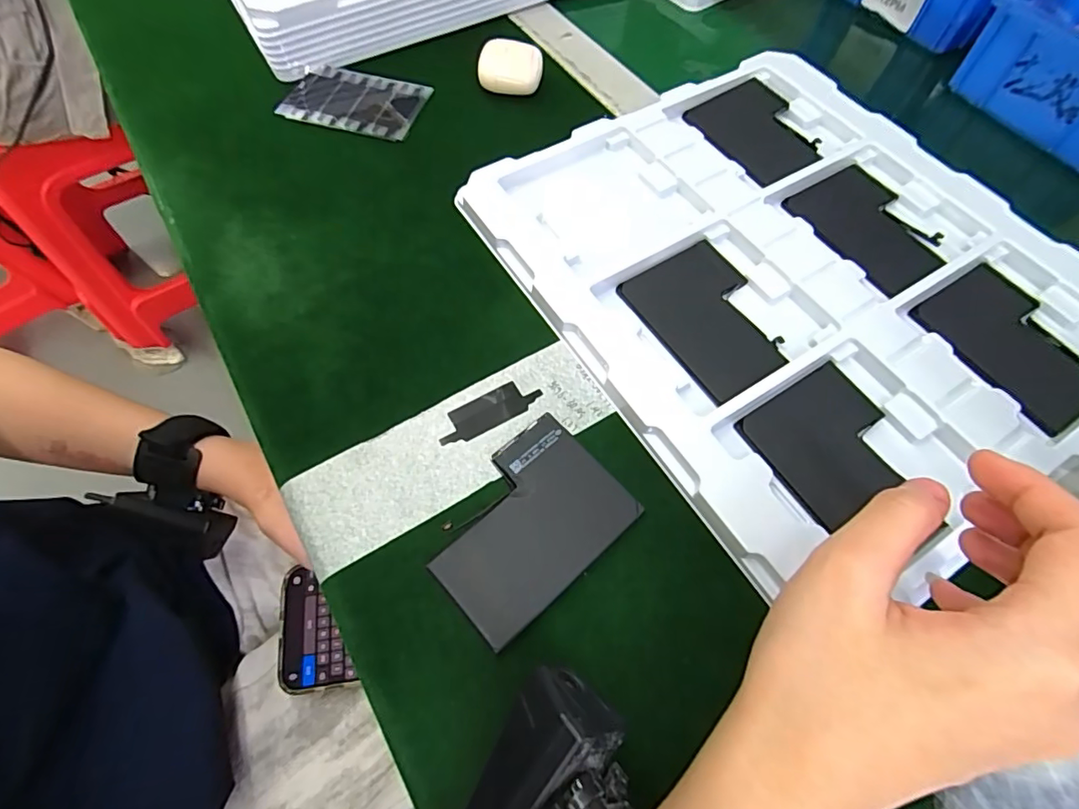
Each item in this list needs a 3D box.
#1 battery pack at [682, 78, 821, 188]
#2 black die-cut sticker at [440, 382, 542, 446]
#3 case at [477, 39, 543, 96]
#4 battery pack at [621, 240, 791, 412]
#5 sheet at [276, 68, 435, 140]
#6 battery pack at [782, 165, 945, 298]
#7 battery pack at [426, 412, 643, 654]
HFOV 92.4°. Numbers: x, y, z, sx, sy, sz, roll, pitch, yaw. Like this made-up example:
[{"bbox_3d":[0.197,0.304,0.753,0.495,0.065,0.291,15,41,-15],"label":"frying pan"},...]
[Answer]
[{"bbox_3d":[0.152,-0.190,0.360,0.076,0.008,0.091,-32,68,-15],"label":"battery pack"},{"bbox_3d":[-0.027,0.003,0.268,0.055,0.004,0.019,-28,67,-14],"label":"black die-cut sticker"},{"bbox_3d":[-0.021,-0.250,0.387,0.045,0.022,0.035,4,64,2],"label":"case"},{"bbox_3d":[0.098,-0.051,0.292,0.069,0.009,0.093,-31,68,-15],"label":"battery pack"},{"bbox_3d":[-0.136,-0.223,0.381,0.093,0.008,0.063,15,64,7],"label":"sheet"},{"bbox_3d":[0.206,-0.111,0.322,0.076,0.010,0.090,-30,67,-14],"label":"battery pack"},{"bbox_3d":[-0.007,0.054,0.238,0.089,0.006,0.067,-39,70,-18],"label":"battery pack"}]

